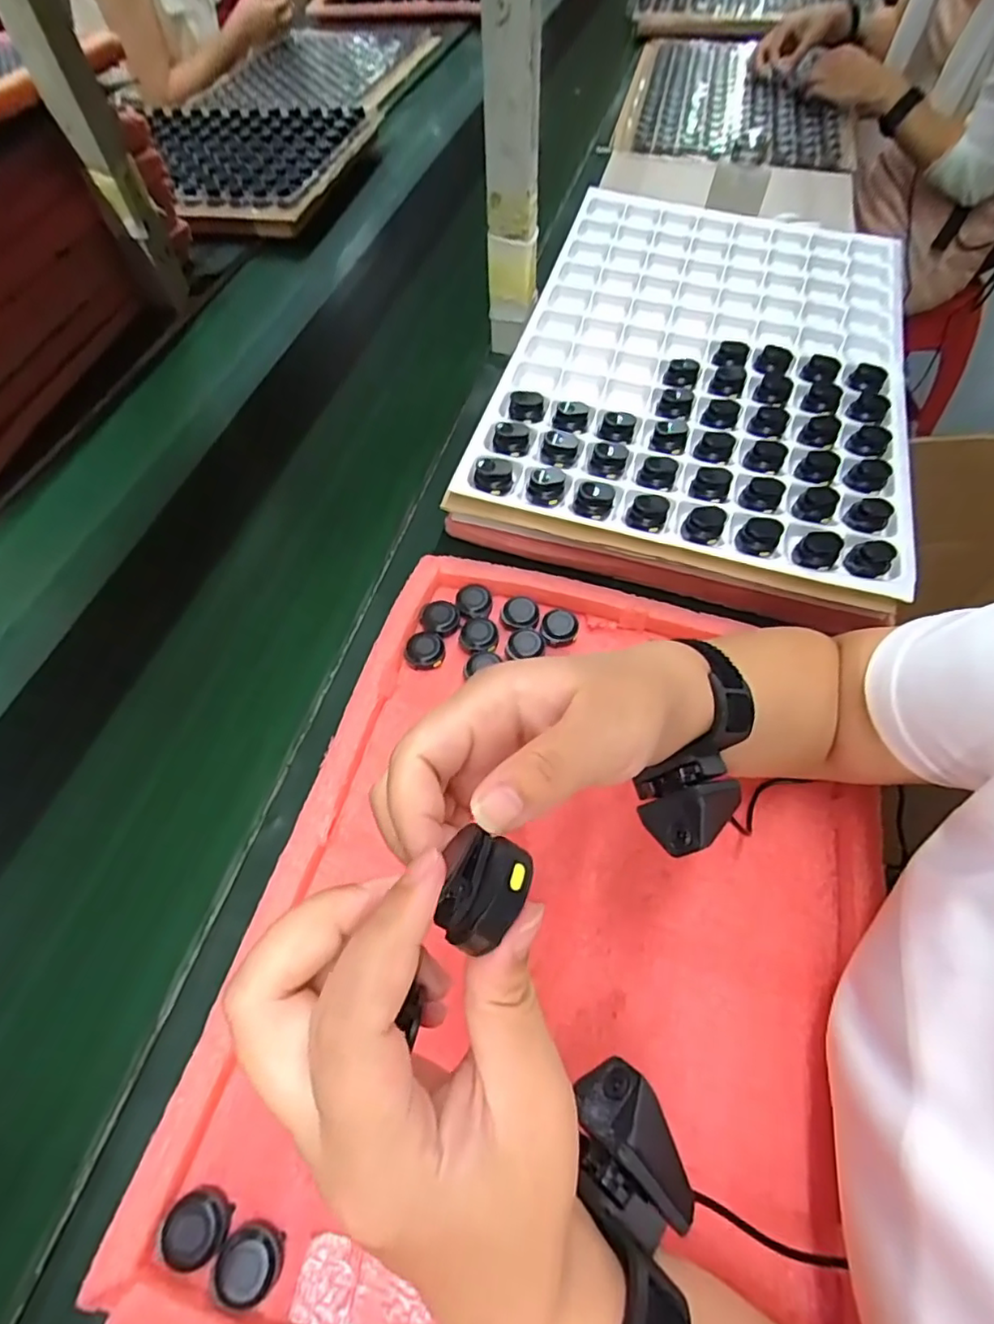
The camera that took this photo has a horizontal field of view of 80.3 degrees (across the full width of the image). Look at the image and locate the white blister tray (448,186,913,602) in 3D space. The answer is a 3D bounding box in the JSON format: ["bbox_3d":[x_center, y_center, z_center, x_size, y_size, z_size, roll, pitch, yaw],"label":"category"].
[{"bbox_3d":[0.201,-0.293,0.566,0.355,0.044,0.483,14,60,10],"label":"white blister tray"}]

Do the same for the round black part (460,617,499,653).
[{"bbox_3d":[-0.014,-0.021,0.468,0.029,0.010,0.030,-1,59,1],"label":"round black part"}]

